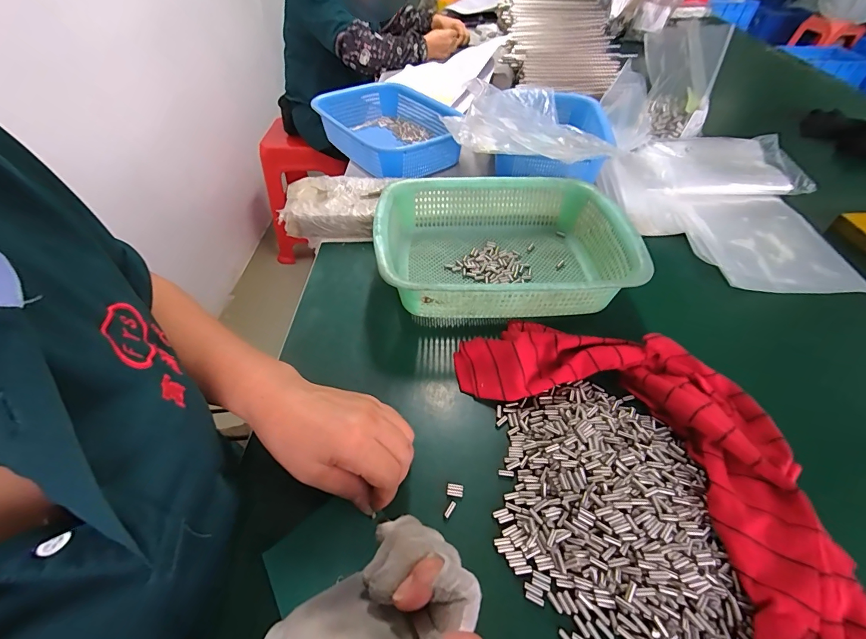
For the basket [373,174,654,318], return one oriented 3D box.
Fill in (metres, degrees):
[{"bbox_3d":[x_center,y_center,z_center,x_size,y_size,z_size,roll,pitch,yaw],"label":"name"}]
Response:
[{"bbox_3d":[0.083,-0.089,0.480,0.288,0.084,0.220,-5,49,-3],"label":"basket"}]

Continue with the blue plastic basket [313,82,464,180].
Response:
[{"bbox_3d":[-0.085,-0.360,0.729,0.204,0.075,0.299,-30,54,-23],"label":"blue plastic basket"}]

